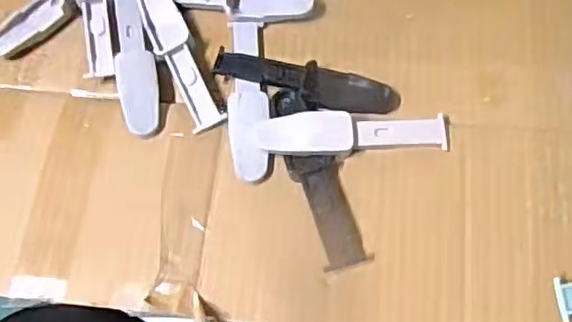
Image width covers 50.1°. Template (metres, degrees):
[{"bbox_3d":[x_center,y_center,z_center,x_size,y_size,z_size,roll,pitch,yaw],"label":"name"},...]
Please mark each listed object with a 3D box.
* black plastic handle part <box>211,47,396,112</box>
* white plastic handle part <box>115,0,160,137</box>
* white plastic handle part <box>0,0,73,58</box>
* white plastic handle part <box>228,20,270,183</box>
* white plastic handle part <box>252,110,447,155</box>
[{"bbox_3d":[0.011,-0.044,0.351,0.106,0.009,0.025,12,67,6],"label":"black plastic handle part"},{"bbox_3d":[-0.088,-0.062,0.360,0.021,0.010,0.102,-11,67,-4],"label":"white plastic handle part"},{"bbox_3d":[-0.139,-0.101,0.377,0.102,0.013,0.024,-41,72,-15],"label":"white plastic handle part"},{"bbox_3d":[-0.021,-0.039,0.345,0.021,0.014,0.105,-3,67,0],"label":"white plastic handle part"},{"bbox_3d":[0.036,-0.015,0.333,0.102,0.017,0.022,-5,67,-1],"label":"white plastic handle part"}]

